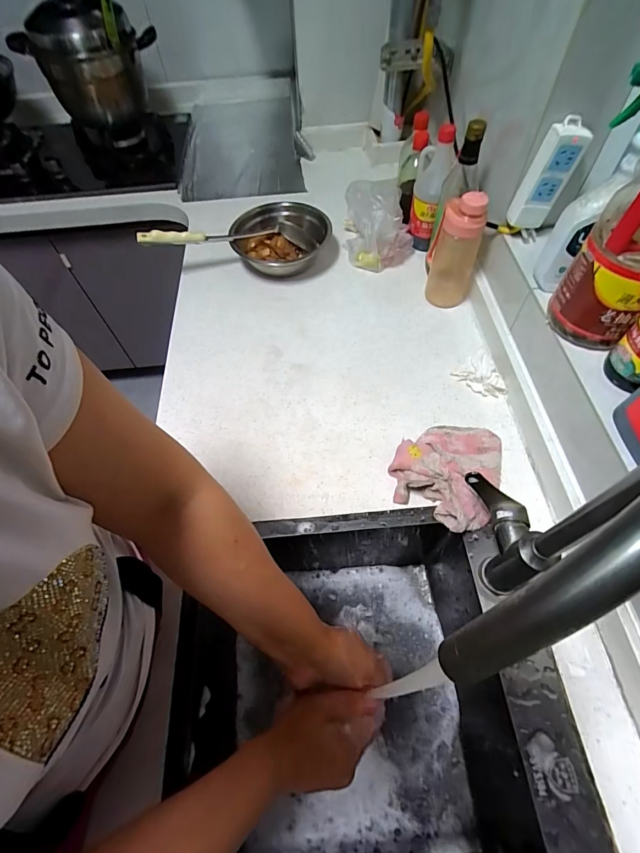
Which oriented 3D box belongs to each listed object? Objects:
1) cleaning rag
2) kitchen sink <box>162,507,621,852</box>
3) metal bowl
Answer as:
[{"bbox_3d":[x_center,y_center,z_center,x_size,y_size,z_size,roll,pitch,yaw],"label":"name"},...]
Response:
[{"bbox_3d":[0.186,0.053,0.561,0.143,0.043,0.163,24,64,16],"label":"cleaning rag"},{"bbox_3d":[0.066,0.432,0.478,0.441,0.220,0.589,-6,56,1],"label":"kitchen sink"},{"bbox_3d":[-0.089,-0.399,0.841,0.204,0.071,0.205,-1,60,2],"label":"metal bowl"}]

